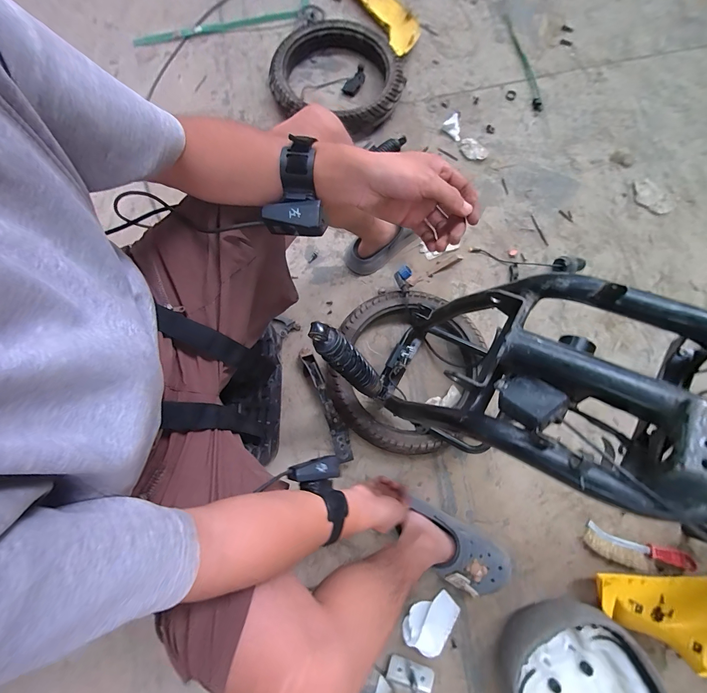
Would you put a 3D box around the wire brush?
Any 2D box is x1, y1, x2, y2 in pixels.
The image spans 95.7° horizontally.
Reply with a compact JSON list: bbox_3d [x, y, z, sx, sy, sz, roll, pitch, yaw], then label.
[{"bbox_3d":[0.629,0.454,0.698,0.238,0.016,0.061,18,79,3],"label":"wire brush"}]

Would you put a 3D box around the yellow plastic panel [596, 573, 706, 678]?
[{"bbox_3d":[0.653,0.536,0.626,0.311,0.125,0.120,2,78,0],"label":"yellow plastic panel"}]

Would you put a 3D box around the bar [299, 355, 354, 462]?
[{"bbox_3d":[-0.061,0.135,0.738,0.048,0.042,0.241,-21,79,-5],"label":"bar"}]

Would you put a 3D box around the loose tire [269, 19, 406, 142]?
[{"bbox_3d":[-0.042,-0.769,0.906,0.362,0.052,0.330,0,78,0],"label":"loose tire"}]

